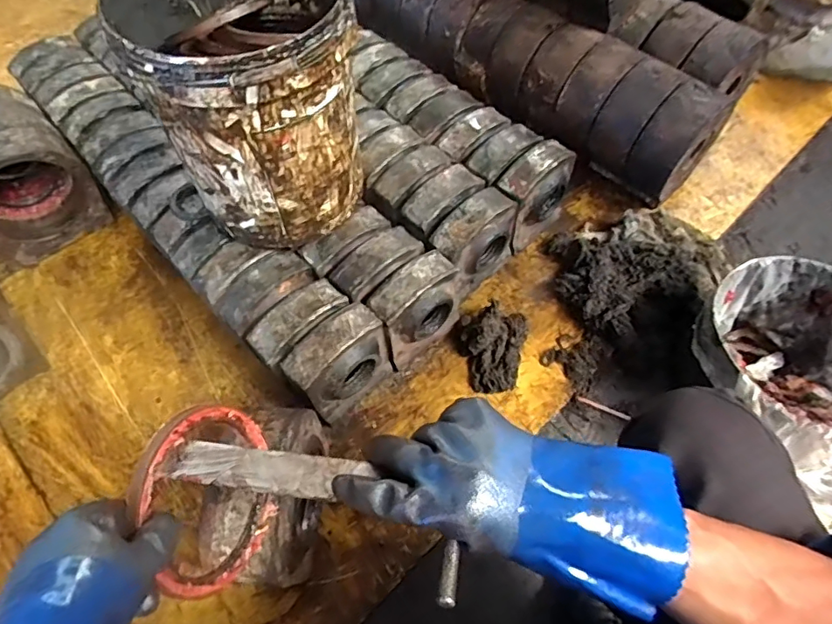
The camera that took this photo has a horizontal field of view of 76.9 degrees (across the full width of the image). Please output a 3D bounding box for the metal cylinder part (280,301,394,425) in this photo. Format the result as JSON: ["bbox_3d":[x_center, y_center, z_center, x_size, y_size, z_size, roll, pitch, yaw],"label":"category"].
[{"bbox_3d":[-0.120,0.092,0.877,0.160,0.198,0.078,-39,65,-19],"label":"metal cylinder part"}]

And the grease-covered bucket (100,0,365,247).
[{"bbox_3d":[-0.222,-0.295,0.796,0.288,0.358,0.345,-24,61,-11],"label":"grease-covered bucket"}]

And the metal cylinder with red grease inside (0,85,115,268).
[{"bbox_3d":[-0.835,-0.279,1.066,0.261,0.233,0.262,-39,65,-19],"label":"metal cylinder with red grease inside"}]

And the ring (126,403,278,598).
[{"bbox_3d":[-0.173,0.157,0.455,0.022,0.139,0.152,-9,102,22],"label":"ring"}]

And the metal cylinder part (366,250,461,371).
[{"bbox_3d":[0.005,0.000,0.928,0.085,0.189,0.162,39,68,22],"label":"metal cylinder part"}]

